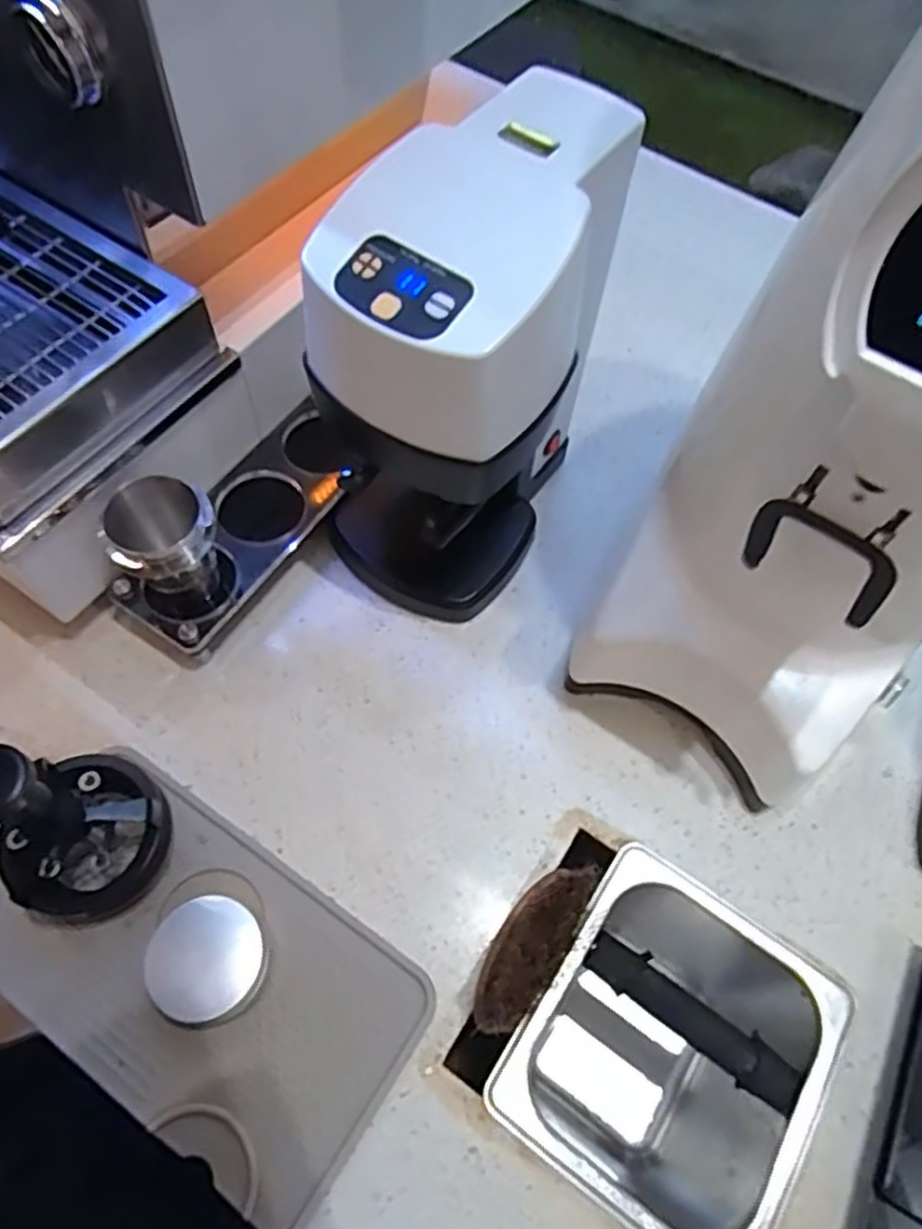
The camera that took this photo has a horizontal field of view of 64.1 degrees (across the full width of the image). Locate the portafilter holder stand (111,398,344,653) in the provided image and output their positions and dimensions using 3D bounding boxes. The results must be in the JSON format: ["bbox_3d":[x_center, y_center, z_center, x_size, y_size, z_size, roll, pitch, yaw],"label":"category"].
[{"bbox_3d":[-0.155,-0.060,0.550,0.083,0.048,0.203,31,66,13],"label":"portafilter holder stand"}]

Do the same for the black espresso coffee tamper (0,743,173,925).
[{"bbox_3d":[-0.211,0.114,0.392,0.071,0.157,0.086,15,63,5],"label":"black espresso coffee tamper"}]

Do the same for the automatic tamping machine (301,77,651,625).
[{"bbox_3d":[-0.002,-0.150,0.474,0.140,0.273,0.191,24,64,9],"label":"automatic tamping machine"}]

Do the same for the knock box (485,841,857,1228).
[{"bbox_3d":[0.120,0.284,0.496,0.172,0.157,0.181,33,65,12],"label":"knock box"}]

